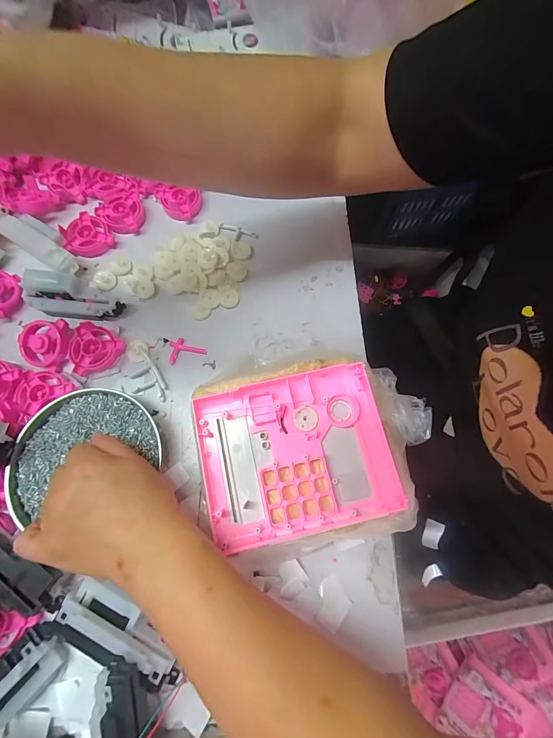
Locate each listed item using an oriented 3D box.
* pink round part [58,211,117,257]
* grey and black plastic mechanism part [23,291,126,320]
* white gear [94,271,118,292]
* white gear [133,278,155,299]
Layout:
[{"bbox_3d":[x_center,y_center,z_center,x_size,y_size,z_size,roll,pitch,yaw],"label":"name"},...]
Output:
[{"bbox_3d":[-0.224,-0.156,0.376,0.050,0.018,0.051,1,73,-2],"label":"pink round part"},{"bbox_3d":[-0.217,-0.066,0.346,0.095,0.022,0.021,5,73,-1],"label":"grey and black plastic mechanism part"},{"bbox_3d":[-0.198,-0.103,0.369,0.024,0.004,0.026,1,73,-2],"label":"white gear"},{"bbox_3d":[-0.151,-0.091,0.367,0.022,0.004,0.025,-39,78,-12],"label":"white gear"}]

